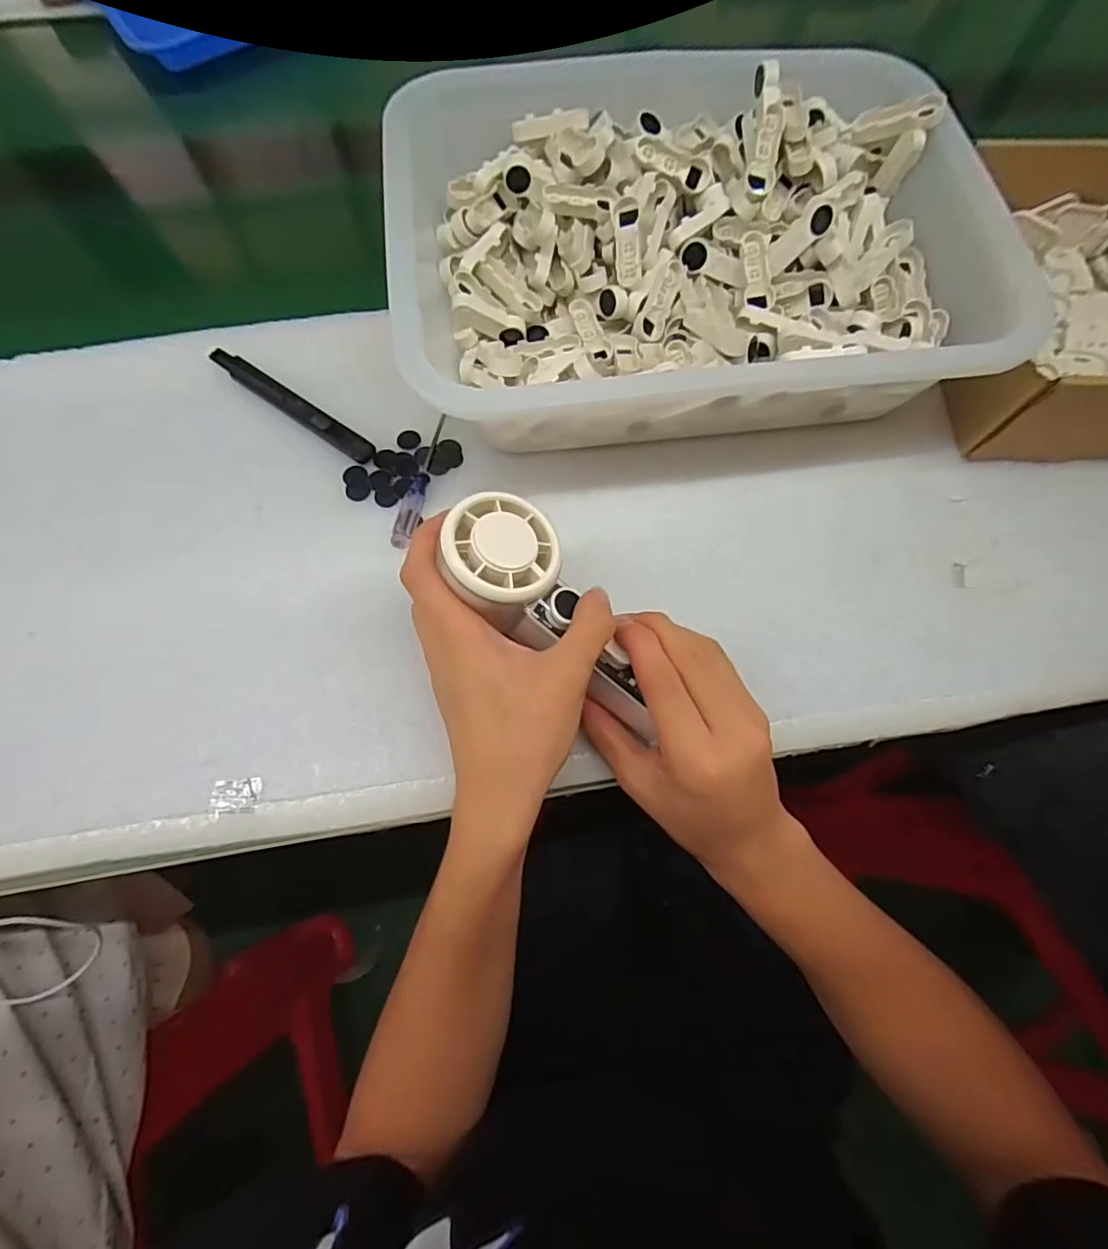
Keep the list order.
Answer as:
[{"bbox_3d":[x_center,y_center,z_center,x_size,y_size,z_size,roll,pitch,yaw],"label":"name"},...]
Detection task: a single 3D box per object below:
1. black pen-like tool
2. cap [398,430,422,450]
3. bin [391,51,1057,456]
[{"bbox_3d":[-0.173,-0.144,0.366,0.137,0.006,0.015,35,74,10],"label":"black pen-like tool"},{"bbox_3d":[-0.094,-0.120,0.364,0.015,0.004,0.015,-16,71,-7],"label":"cap"},{"bbox_3d":[0.078,-0.237,0.366,0.347,0.090,0.255,-6,71,-4],"label":"bin"}]

